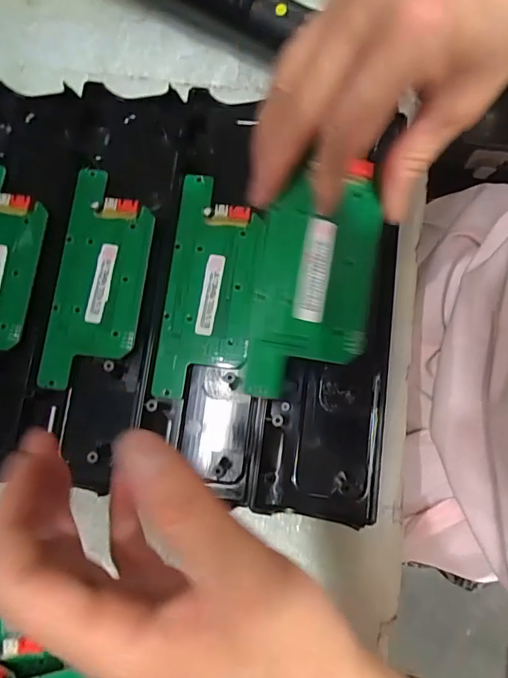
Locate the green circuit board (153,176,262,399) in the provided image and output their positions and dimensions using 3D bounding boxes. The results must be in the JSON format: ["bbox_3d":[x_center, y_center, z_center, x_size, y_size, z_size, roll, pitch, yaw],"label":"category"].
[{"bbox_3d":[-0.026,-0.032,0.265,0.053,0.015,0.134,7,81,4],"label":"green circuit board"}]

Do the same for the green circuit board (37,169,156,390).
[{"bbox_3d":[-0.095,-0.038,0.266,0.057,0.012,0.133,6,81,4],"label":"green circuit board"}]

